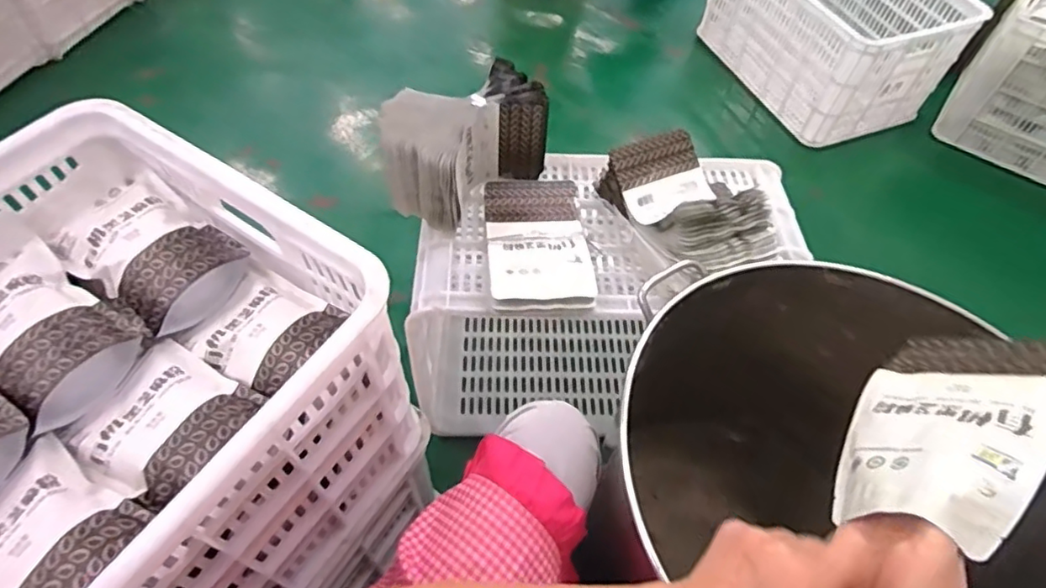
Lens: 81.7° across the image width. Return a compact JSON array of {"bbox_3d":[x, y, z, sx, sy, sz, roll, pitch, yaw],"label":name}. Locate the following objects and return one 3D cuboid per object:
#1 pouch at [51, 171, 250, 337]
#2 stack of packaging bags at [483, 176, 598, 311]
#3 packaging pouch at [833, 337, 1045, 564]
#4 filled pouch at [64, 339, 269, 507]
[{"bbox_3d":[-0.372,-0.048,0.599,0.187,0.049,0.118,32,59,19],"label":"pouch"},{"bbox_3d":[0.020,-0.079,0.834,0.134,0.027,0.227,-3,55,-4],"label":"stack of packaging bags"},{"bbox_3d":[0.318,0.094,0.450,0.212,0.134,0.036,-33,106,-28],"label":"packaging pouch"},{"bbox_3d":[-0.302,0.105,0.506,0.150,0.046,0.121,25,57,14],"label":"filled pouch"}]

